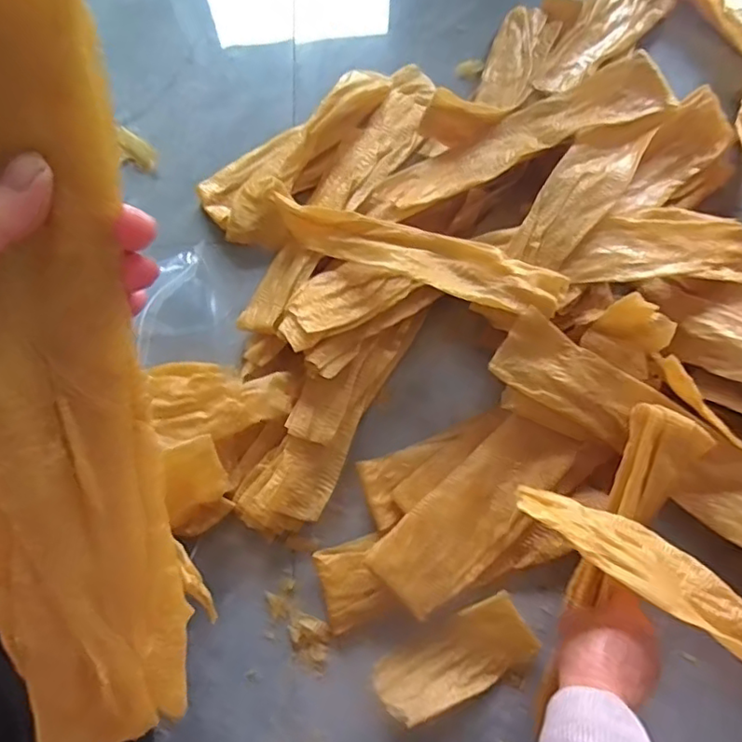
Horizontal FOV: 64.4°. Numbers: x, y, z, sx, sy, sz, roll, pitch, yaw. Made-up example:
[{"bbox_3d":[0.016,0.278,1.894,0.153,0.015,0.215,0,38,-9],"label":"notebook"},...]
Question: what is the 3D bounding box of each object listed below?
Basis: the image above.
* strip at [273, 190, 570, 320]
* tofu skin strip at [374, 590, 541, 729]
[{"bbox_3d":[0.037,-0.121,0.636,0.332,0.058,0.063,19,75,9],"label":"strip"},{"bbox_3d":[0.084,0.287,0.580,0.155,0.028,0.068,-30,74,-6],"label":"tofu skin strip"}]

